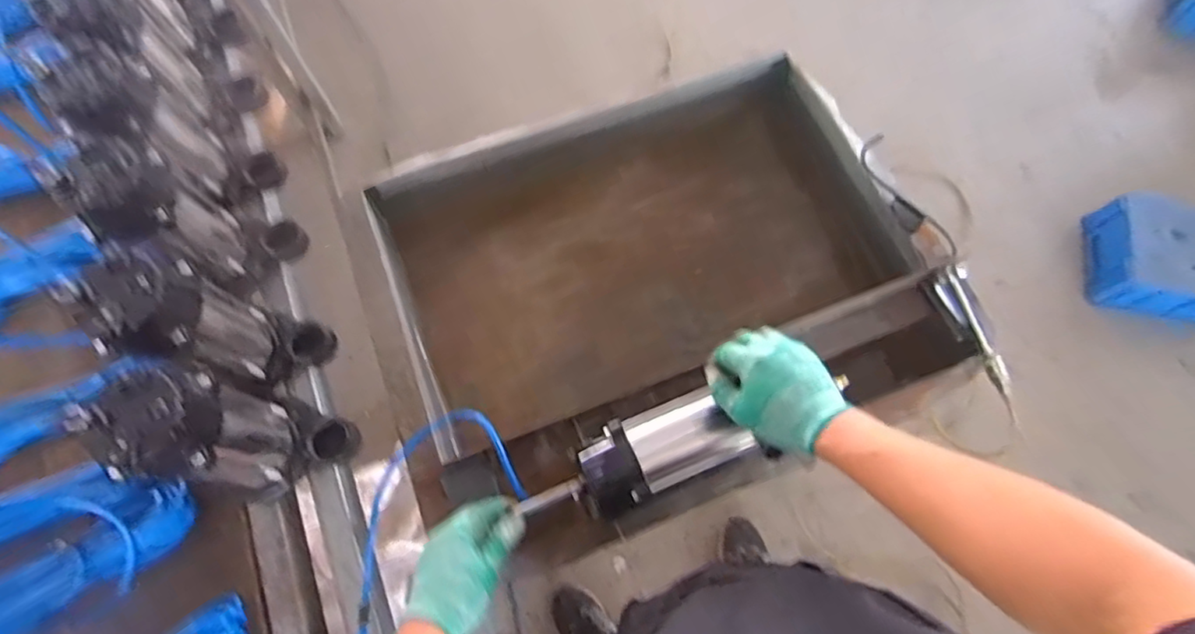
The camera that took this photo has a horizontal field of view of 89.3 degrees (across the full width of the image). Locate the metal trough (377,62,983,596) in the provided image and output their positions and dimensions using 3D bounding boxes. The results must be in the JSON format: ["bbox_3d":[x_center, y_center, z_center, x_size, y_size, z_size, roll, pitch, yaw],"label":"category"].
[{"bbox_3d":[0.088,-0.035,0.884,0.715,0.216,0.592,-20,71,-8],"label":"metal trough"}]

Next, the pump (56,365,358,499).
[{"bbox_3d":[-0.366,0.130,0.626,0.145,0.242,0.113,15,71,5],"label":"pump"}]

